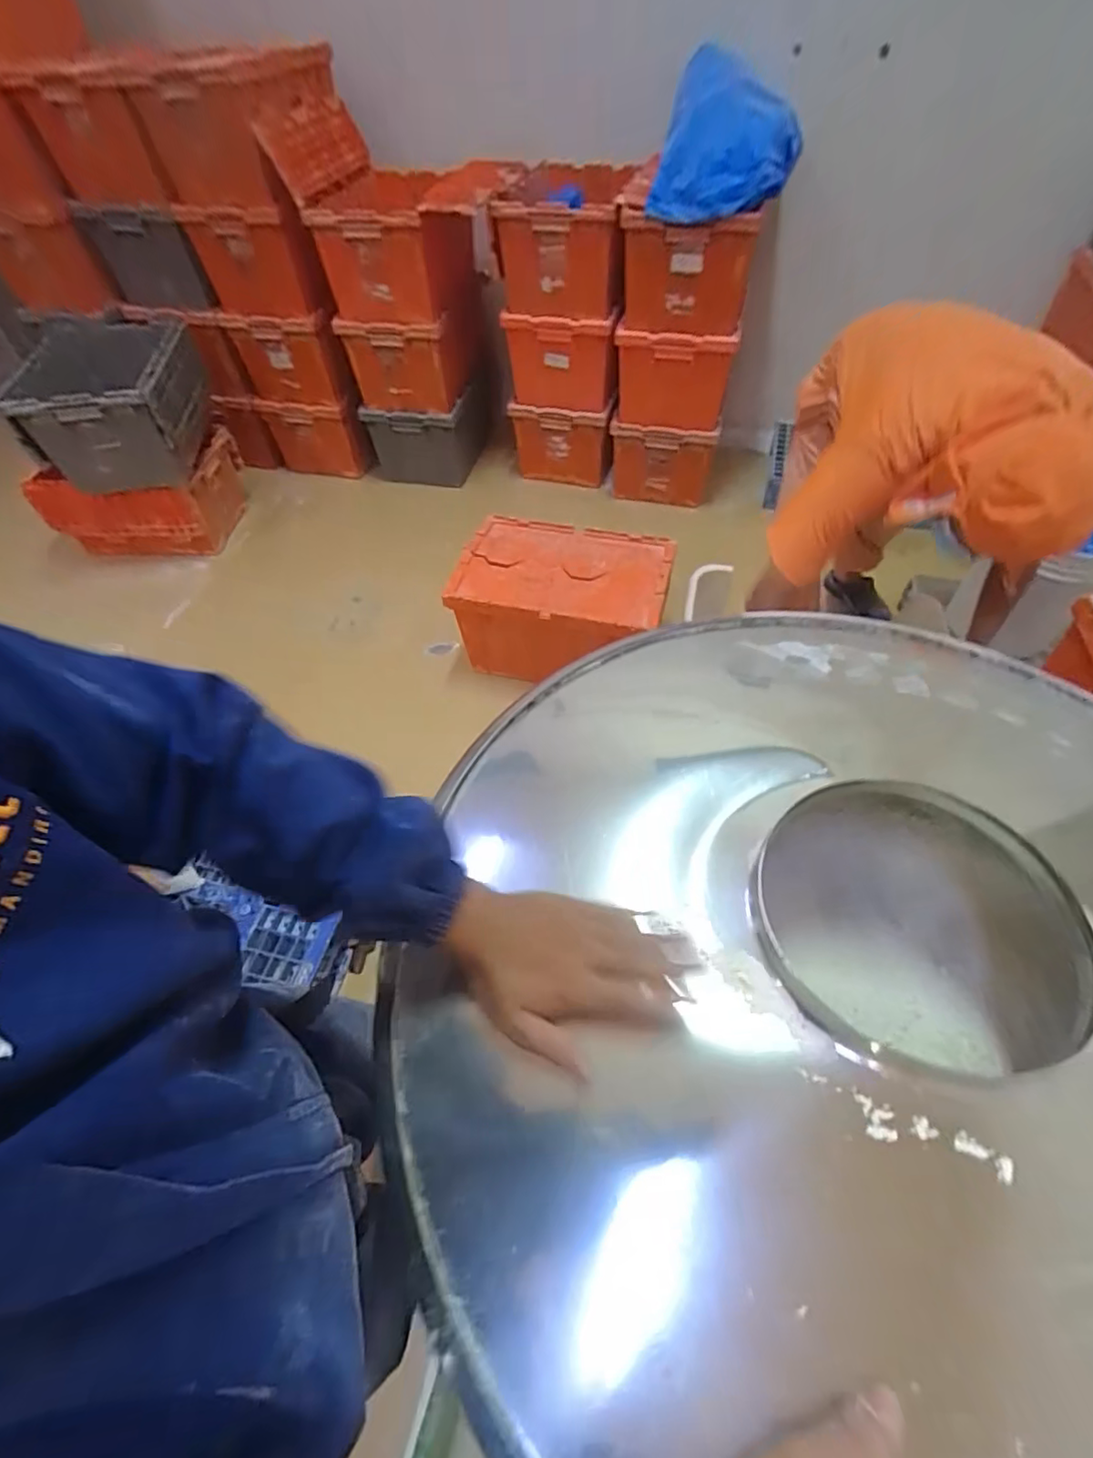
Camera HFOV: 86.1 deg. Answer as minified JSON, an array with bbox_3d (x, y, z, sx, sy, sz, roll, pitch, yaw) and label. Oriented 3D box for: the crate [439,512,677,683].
[{"bbox_3d":[0.049,-0.383,1.808,0.614,0.289,0.441,11,54,11],"label":"crate"}]

